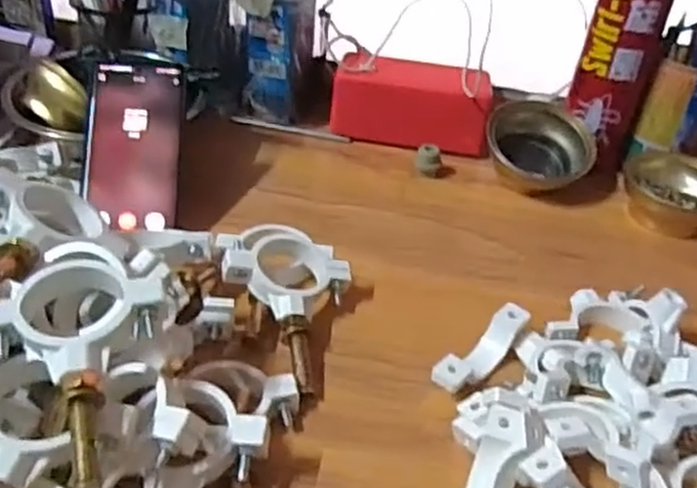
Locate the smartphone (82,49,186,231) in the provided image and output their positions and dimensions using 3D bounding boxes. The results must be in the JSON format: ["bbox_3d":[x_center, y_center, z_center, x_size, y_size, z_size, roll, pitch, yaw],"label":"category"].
[{"bbox_3d":[-0.166,-0.082,0.564,0.073,0.011,0.146,0,73,-9],"label":"smartphone"}]

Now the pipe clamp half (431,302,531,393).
[{"bbox_3d":[0.086,0.074,0.474,0.020,0.032,0.089,31,44,30],"label":"pipe clamp half"}]

